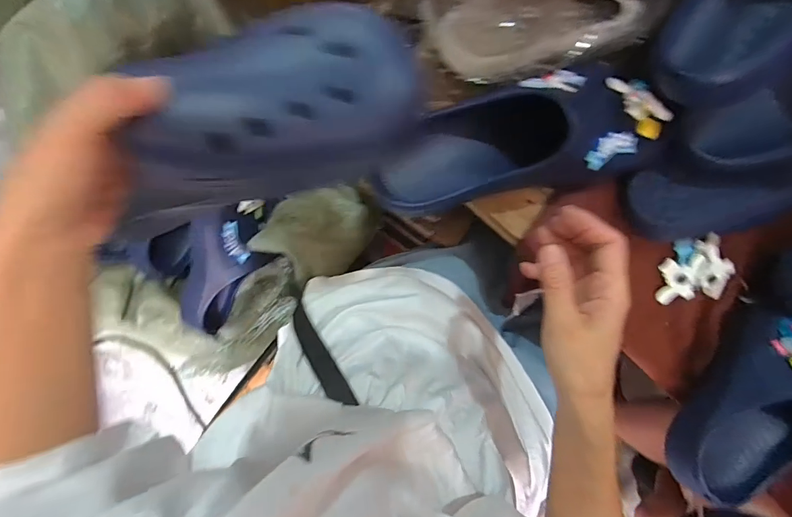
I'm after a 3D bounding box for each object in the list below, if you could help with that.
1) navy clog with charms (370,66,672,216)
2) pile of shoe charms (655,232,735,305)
[{"bbox_3d":[0.119,-0.113,0.388,0.284,0.088,0.104,-15,89,-5],"label":"navy clog with charms"},{"bbox_3d":[0.321,0.011,0.444,0.078,0.014,0.068,-4,88,-5],"label":"pile of shoe charms"}]

